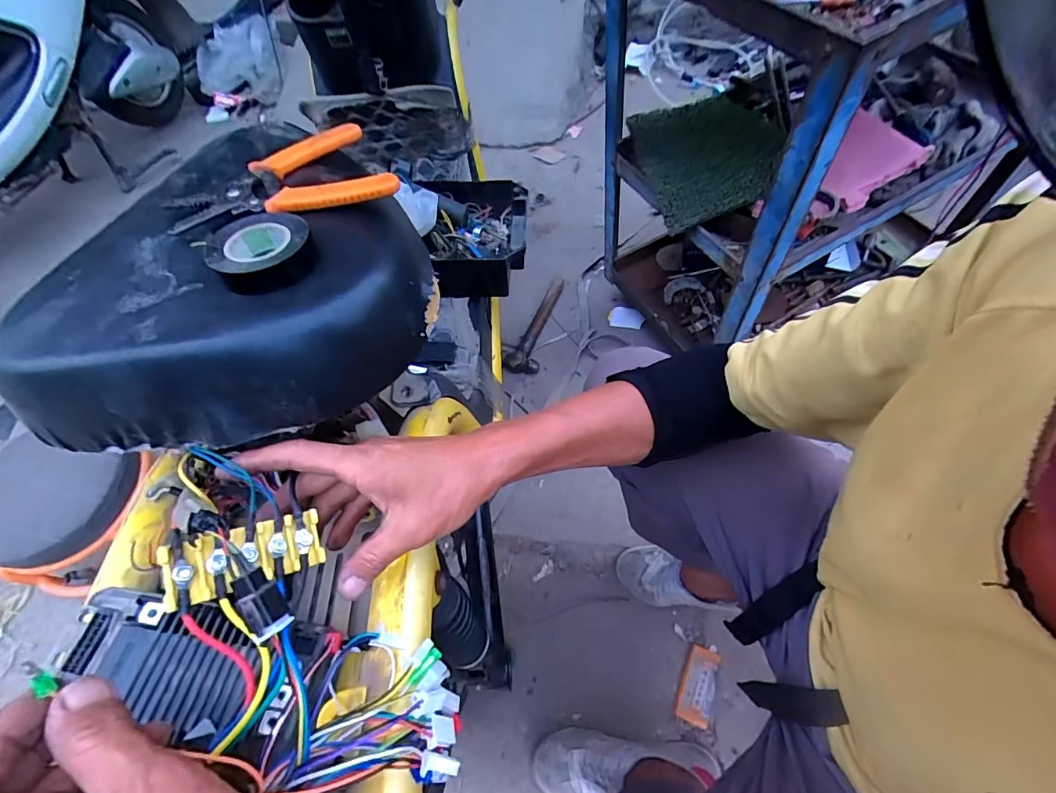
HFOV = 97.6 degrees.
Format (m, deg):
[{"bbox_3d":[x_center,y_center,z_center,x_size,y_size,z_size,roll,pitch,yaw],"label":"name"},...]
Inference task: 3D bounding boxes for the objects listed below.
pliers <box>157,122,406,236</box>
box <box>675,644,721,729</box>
[{"bbox_3d":[-0.179,-0.168,0.344,0.152,0.012,0.099,-15,58,-5],"label":"pliers"},{"bbox_3d":[0.287,0.481,0.772,0.052,0.011,0.113,19,61,16],"label":"box"}]

